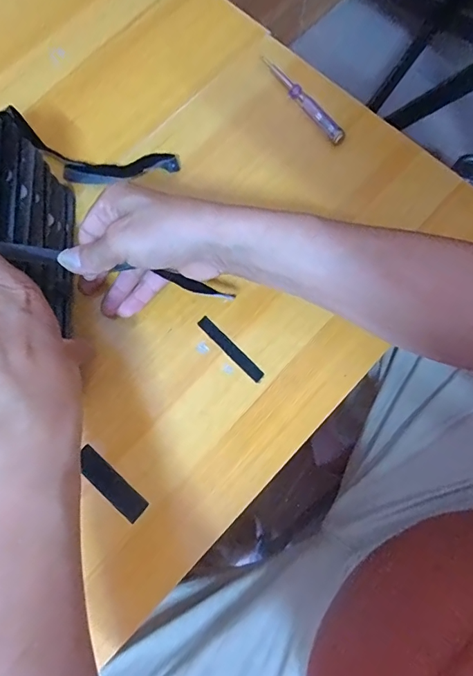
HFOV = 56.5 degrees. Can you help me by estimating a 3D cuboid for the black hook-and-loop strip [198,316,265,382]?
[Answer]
[{"bbox_3d":[-0.005,0.009,0.372,0.070,0.004,0.011,44,81,8],"label":"black hook-and-loop strip"}]

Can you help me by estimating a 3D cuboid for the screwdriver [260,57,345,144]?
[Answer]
[{"bbox_3d":[0.062,-0.231,0.419,0.014,0.012,0.117,-35,81,-8],"label":"screwdriver"}]

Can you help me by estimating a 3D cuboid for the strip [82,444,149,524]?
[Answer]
[{"bbox_3d":[-0.098,0.116,0.345,0.064,0.004,0.019,41,80,7],"label":"strip"}]

